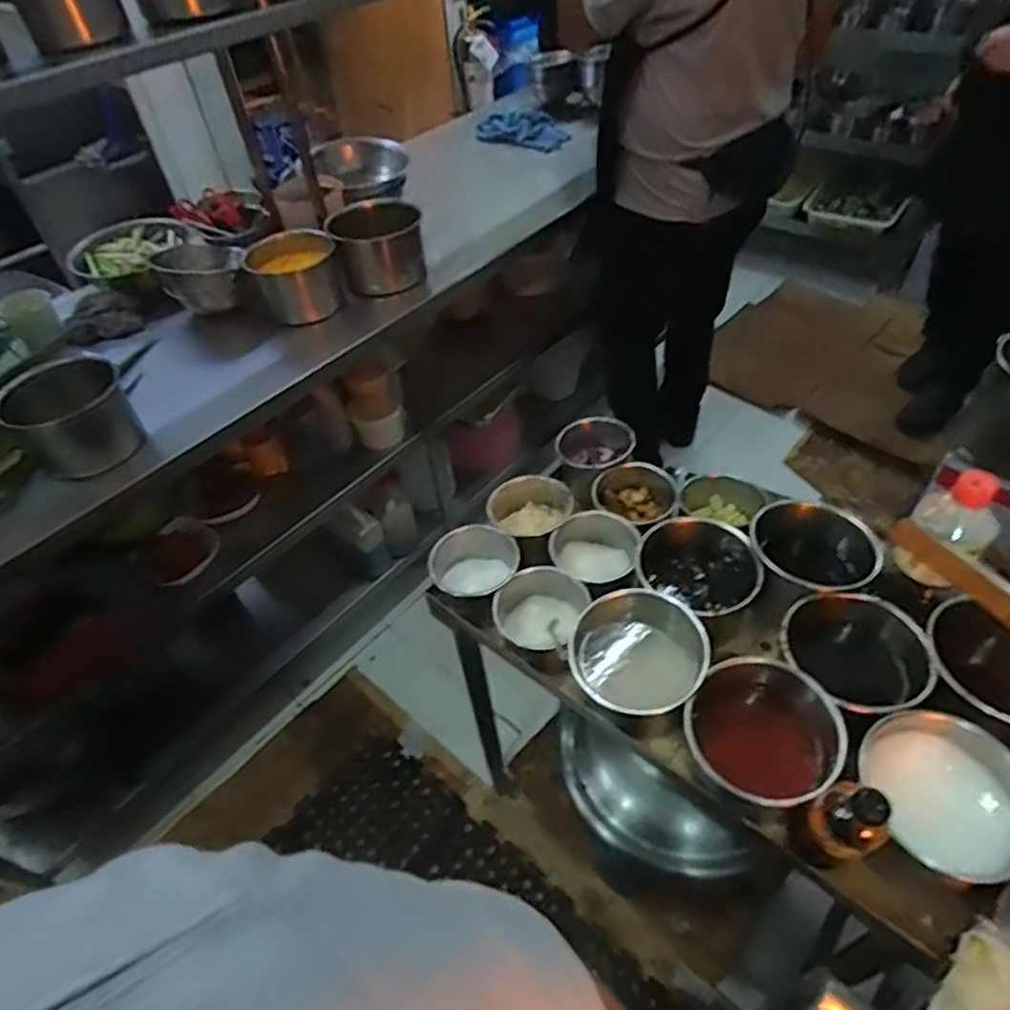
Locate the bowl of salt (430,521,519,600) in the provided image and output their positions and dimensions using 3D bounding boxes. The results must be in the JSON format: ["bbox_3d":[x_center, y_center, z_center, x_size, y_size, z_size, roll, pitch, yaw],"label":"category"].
[{"bbox_3d":[-0.040,0.093,0.931,0.122,0.072,0.112,-3,48,3],"label":"bowl of salt"}]

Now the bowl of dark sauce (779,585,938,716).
[{"bbox_3d":[0.393,0.181,0.763,0.139,0.084,0.155,-30,52,-20],"label":"bowl of dark sauce"}]

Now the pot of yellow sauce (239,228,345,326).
[{"bbox_3d":[-0.412,-0.448,1.299,0.172,0.137,0.136,-20,49,-12],"label":"pot of yellow sauce"}]

